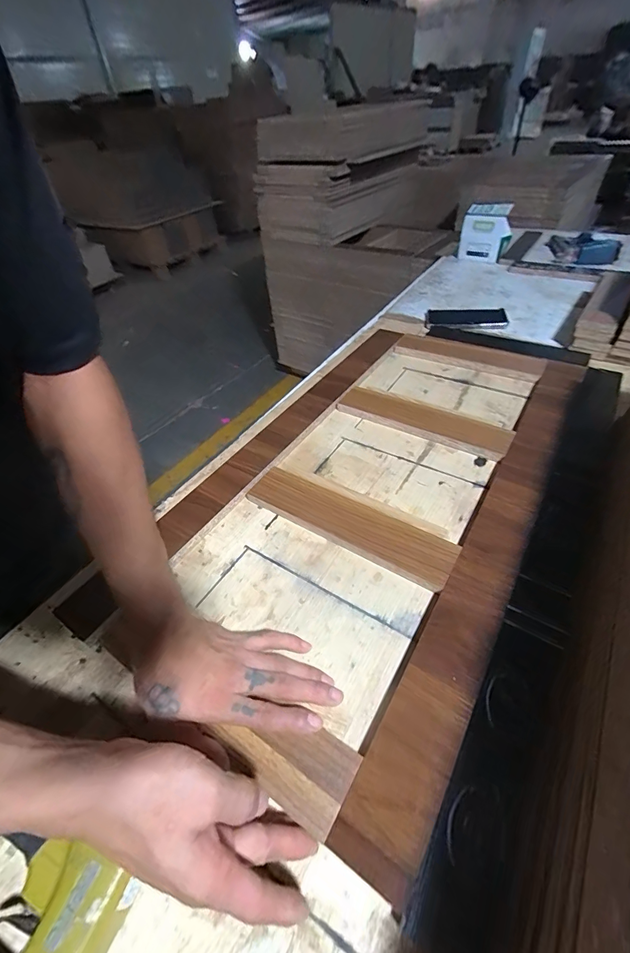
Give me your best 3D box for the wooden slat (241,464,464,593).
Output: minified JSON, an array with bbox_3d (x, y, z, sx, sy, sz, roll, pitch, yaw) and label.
[{"bbox_3d":[0.036,0.056,0.480,0.266,0.017,0.060,22,52,26],"label":"wooden slat"}]

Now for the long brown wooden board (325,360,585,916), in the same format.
[{"bbox_3d":[0.229,0.048,0.466,0.060,0.016,0.715,22,52,26],"label":"long brown wooden board"}]

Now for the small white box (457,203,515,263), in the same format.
[{"bbox_3d":[0.476,-0.678,1.083,0.129,0.130,0.073,9,47,15],"label":"small white box"}]

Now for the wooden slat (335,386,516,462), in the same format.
[{"bbox_3d":[0.166,-0.089,0.608,0.262,0.017,0.062,22,52,26],"label":"wooden slat"}]

